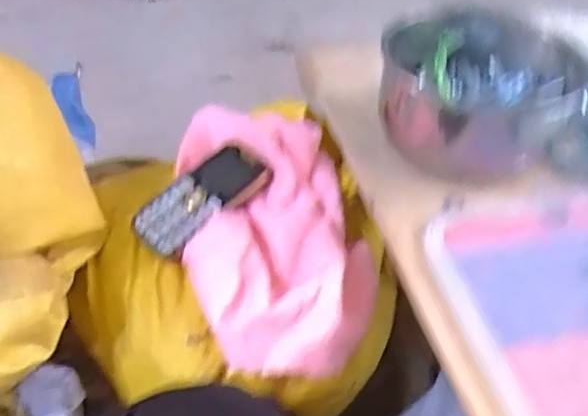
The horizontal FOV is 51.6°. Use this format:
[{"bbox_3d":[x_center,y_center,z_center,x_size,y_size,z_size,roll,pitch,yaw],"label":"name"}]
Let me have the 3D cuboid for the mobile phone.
[{"bbox_3d":[-0.081,-0.008,0.532,0.057,0.018,0.119,34,58,24],"label":"mobile phone"}]

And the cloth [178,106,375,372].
[{"bbox_3d":[-0.016,0.010,0.520,0.154,0.079,0.258,-7,47,-12],"label":"cloth"}]

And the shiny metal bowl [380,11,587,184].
[{"bbox_3d":[0.155,-0.101,0.526,0.162,0.089,0.147,22,47,17],"label":"shiny metal bowl"}]

